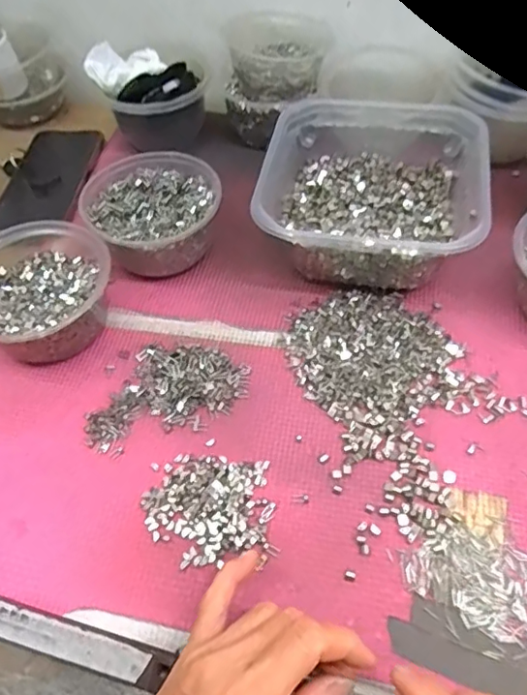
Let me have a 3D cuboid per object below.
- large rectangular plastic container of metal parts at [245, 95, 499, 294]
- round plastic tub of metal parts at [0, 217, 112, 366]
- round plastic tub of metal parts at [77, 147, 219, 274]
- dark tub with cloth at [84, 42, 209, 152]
[{"bbox_3d":[0.089,-0.126,0.472,0.167,0.073,0.154,7,57,9],"label":"large rectangular plastic container of metal parts"},{"bbox_3d":[-0.171,-0.040,0.442,0.110,0.055,0.113,-2,56,3],"label":"round plastic tub of metal parts"},{"bbox_3d":[-0.092,-0.114,0.490,0.108,0.057,0.112,-2,56,3],"label":"round plastic tub of metal parts"},{"bbox_3d":[-0.111,-0.248,0.575,0.099,0.080,0.103,-2,56,3],"label":"dark tub with cloth"}]

